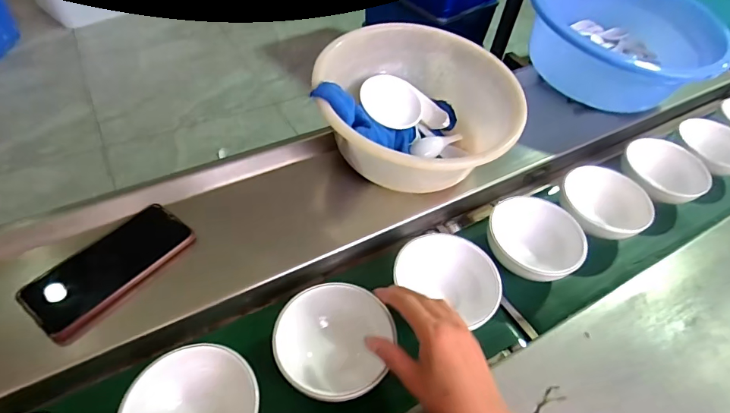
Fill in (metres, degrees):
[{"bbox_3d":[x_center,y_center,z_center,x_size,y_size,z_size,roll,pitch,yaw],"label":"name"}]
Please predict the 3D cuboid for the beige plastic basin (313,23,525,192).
[{"bbox_3d":[0.069,-0.118,0.572,0.250,0.127,0.245,2,49,-3],"label":"beige plastic basin"}]

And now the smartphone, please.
[{"bbox_3d":[-0.269,0.065,0.459,0.072,0.016,0.160,34,55,22],"label":"smartphone"}]

